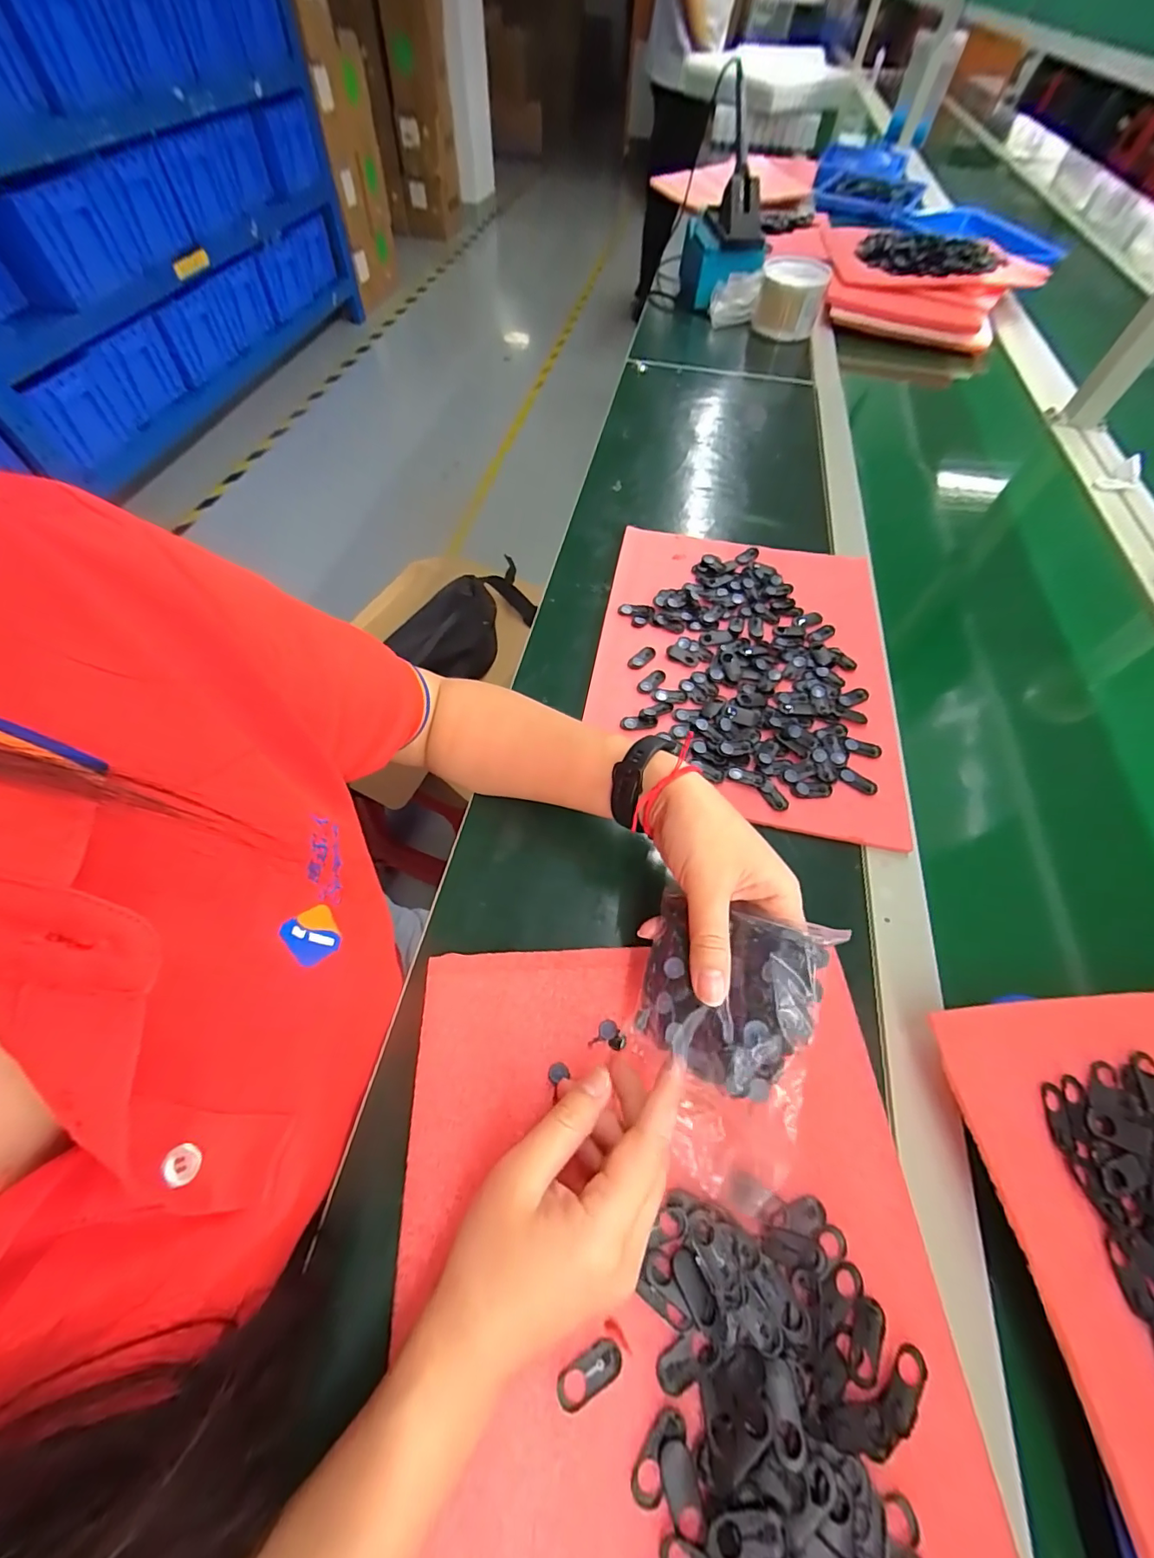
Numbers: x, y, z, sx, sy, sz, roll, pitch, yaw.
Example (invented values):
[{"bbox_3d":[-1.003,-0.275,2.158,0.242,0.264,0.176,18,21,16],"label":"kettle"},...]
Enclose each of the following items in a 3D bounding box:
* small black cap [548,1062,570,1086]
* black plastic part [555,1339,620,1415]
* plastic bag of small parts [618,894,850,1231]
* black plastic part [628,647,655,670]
[{"bbox_3d":[-0.011,0.169,0.287,0.012,0.006,0.010,-28,64,-18],"label":"small black cap"},{"bbox_3d":[0.006,0.272,0.228,0.032,0.004,0.013,-26,63,-17],"label":"black plastic part"},{"bbox_3d":[0.069,0.125,0.249,0.087,0.025,0.126,12,71,36],"label":"plastic bag of small parts"},{"bbox_3d":[0.061,-0.111,0.462,0.031,0.004,0.014,-37,67,-22],"label":"black plastic part"}]

